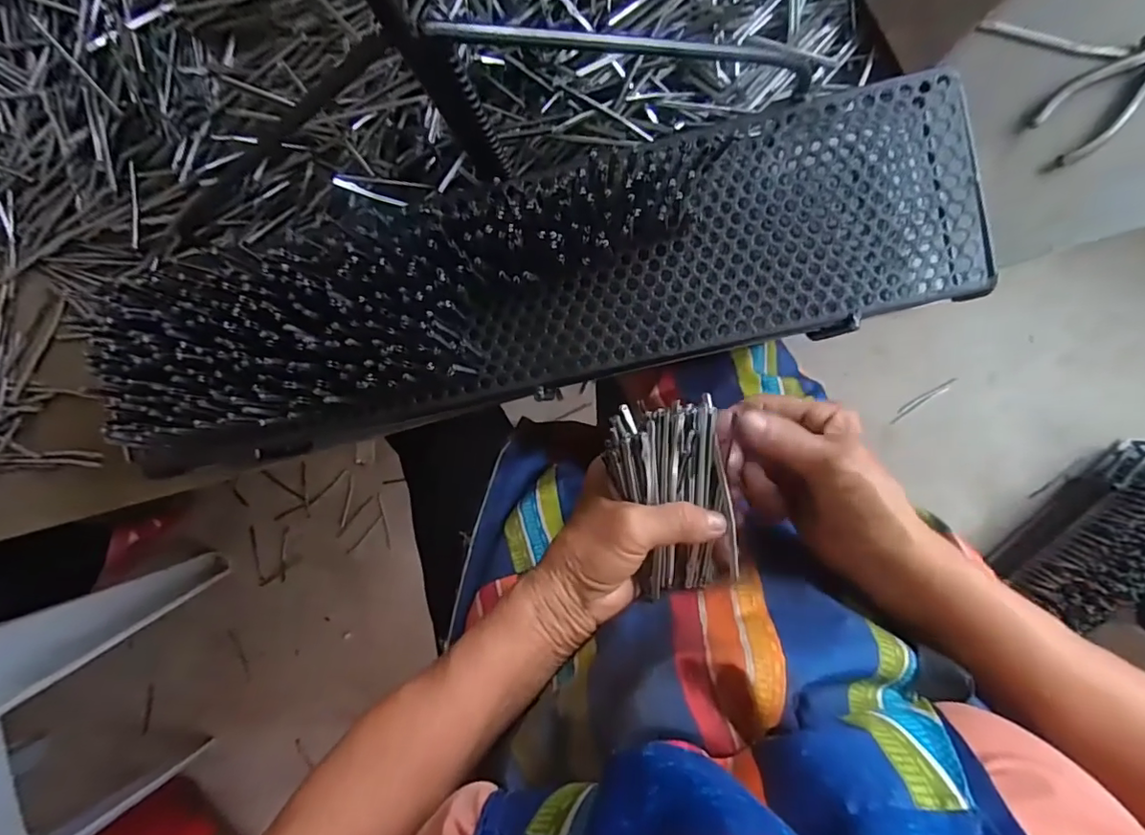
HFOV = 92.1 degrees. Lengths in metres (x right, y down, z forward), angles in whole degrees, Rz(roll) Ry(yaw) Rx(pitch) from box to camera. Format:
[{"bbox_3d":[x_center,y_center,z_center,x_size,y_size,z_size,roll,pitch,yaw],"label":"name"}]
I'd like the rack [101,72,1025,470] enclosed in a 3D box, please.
[{"bbox_3d":[-0.029,-0.087,0.361,0.597,0.054,0.148,-12,94,6],"label":"rack"}]

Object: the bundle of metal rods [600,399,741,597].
[{"bbox_3d":[0.059,0.048,0.317,0.062,0.027,0.110,-9,94,5],"label":"bundle of metal rods"}]

